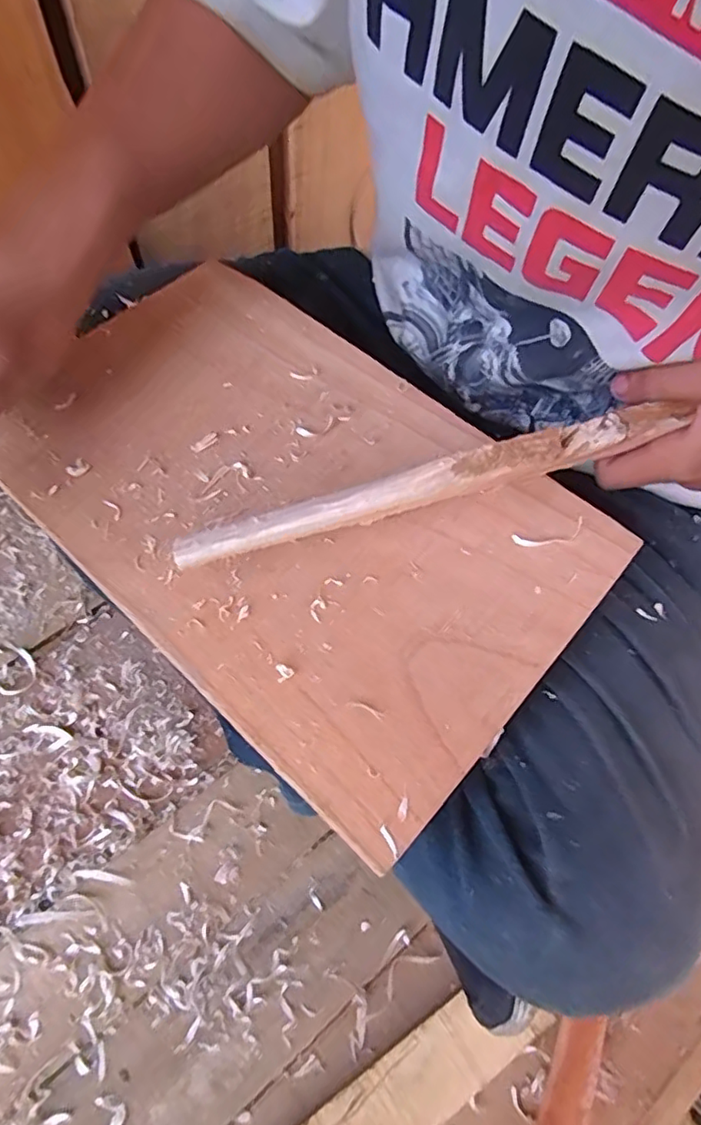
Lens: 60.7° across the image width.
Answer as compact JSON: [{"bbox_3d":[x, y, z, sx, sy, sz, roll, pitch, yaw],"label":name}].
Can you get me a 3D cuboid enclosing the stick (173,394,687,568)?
[{"bbox_3d":[0.041,-0.037,0.274,0.241,0.018,0.022,-16,69,-6],"label":"stick"}]

